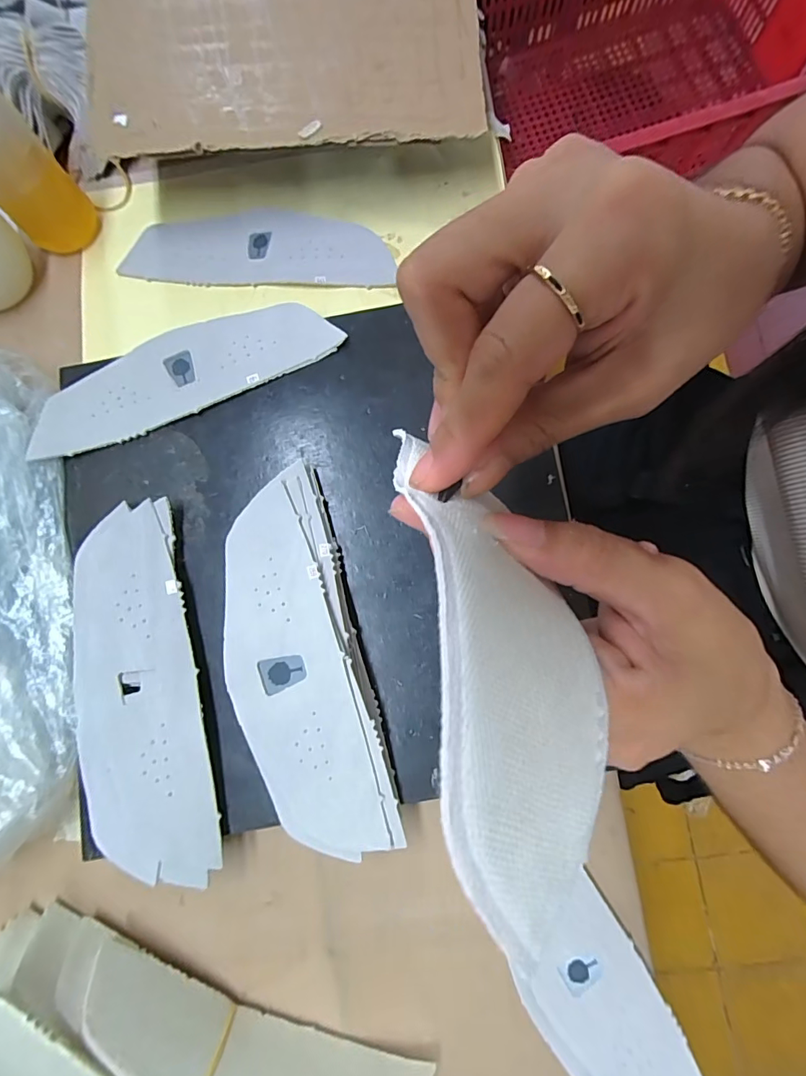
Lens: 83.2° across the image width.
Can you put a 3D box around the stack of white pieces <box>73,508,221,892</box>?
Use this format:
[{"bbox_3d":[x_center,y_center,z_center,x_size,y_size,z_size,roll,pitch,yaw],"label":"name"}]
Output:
[{"bbox_3d":[-0.151,0.084,0.254,0.068,0.012,0.201,-13,81,1],"label":"stack of white pieces"}]

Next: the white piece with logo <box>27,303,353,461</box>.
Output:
[{"bbox_3d":[-0.139,-0.107,0.288,0.193,0.008,0.055,-23,82,-2],"label":"white piece with logo"}]

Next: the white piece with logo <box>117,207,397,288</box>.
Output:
[{"bbox_3d":[-0.102,-0.208,0.326,0.189,0.006,0.055,3,86,3],"label":"white piece with logo"}]

